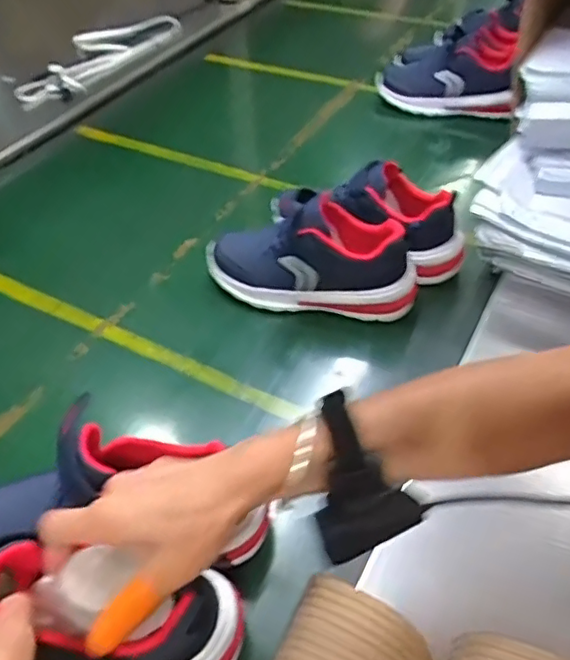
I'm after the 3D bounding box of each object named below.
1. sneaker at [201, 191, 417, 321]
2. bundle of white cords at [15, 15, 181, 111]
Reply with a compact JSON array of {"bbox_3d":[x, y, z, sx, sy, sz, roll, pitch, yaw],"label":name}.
[{"bbox_3d":[0.032,-0.086,0.677,0.247,0.104,0.082,7,48,9],"label":"sneaker"},{"bbox_3d":[-0.363,-0.529,1.147,0.163,0.060,0.381,18,50,18],"label":"bundle of white cords"}]

